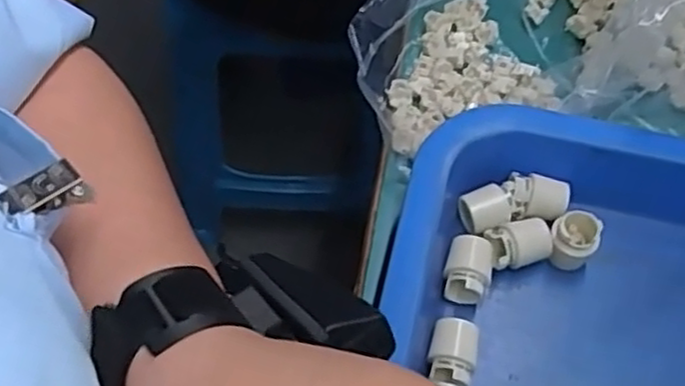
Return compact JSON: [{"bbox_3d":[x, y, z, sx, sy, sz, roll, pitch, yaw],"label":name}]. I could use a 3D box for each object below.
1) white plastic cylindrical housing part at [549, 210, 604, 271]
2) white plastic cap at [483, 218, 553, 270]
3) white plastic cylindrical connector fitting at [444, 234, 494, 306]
[{"bbox_3d":[0.106,0.023,0.332,0.021,0.026,0.020,1,61,-2],"label":"white plastic cylindrical housing part"},{"bbox_3d":[0.082,0.025,0.335,0.029,0.020,0.018,-17,63,-11],"label":"white plastic cap"},{"bbox_3d":[0.057,0.035,0.326,0.021,0.021,0.029,18,62,8],"label":"white plastic cylindrical connector fitting"}]

